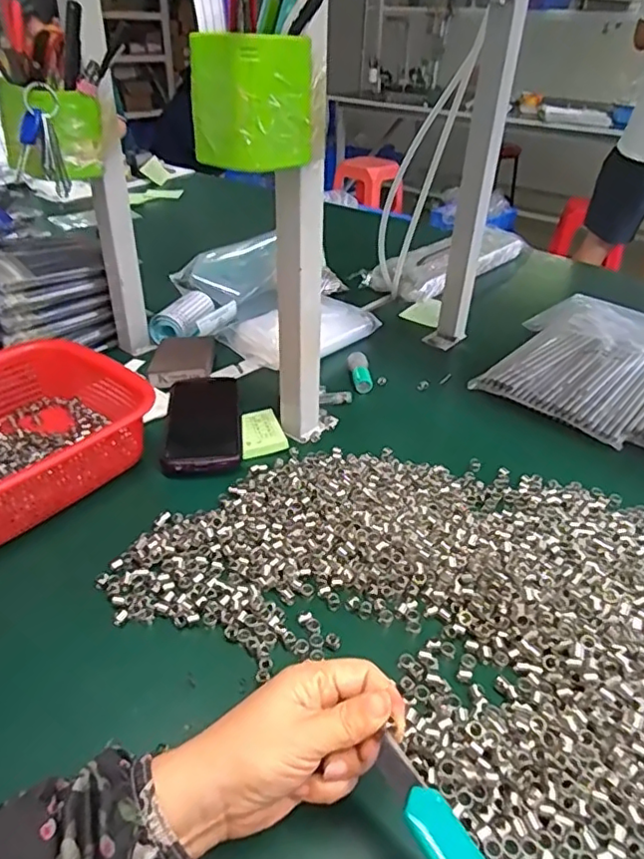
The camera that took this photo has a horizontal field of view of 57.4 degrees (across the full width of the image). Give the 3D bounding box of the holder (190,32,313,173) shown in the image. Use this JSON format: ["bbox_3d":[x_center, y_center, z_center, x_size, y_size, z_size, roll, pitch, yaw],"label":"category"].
[{"bbox_3d":[-0.049,-0.235,0.424,0.064,0.078,0.068,27,42,32],"label":"holder"}]

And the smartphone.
[{"bbox_3d":[-0.127,-0.011,0.627,0.078,0.016,0.167,-3,35,-7],"label":"smartphone"}]

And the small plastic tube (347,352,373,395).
[{"bbox_3d":[0.047,-0.073,0.727,0.025,0.017,0.061,-3,48,-7],"label":"small plastic tube"}]

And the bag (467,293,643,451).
[{"bbox_3d":[0.355,-0.104,0.788,0.204,0.032,0.333,28,42,32],"label":"bag"}]

